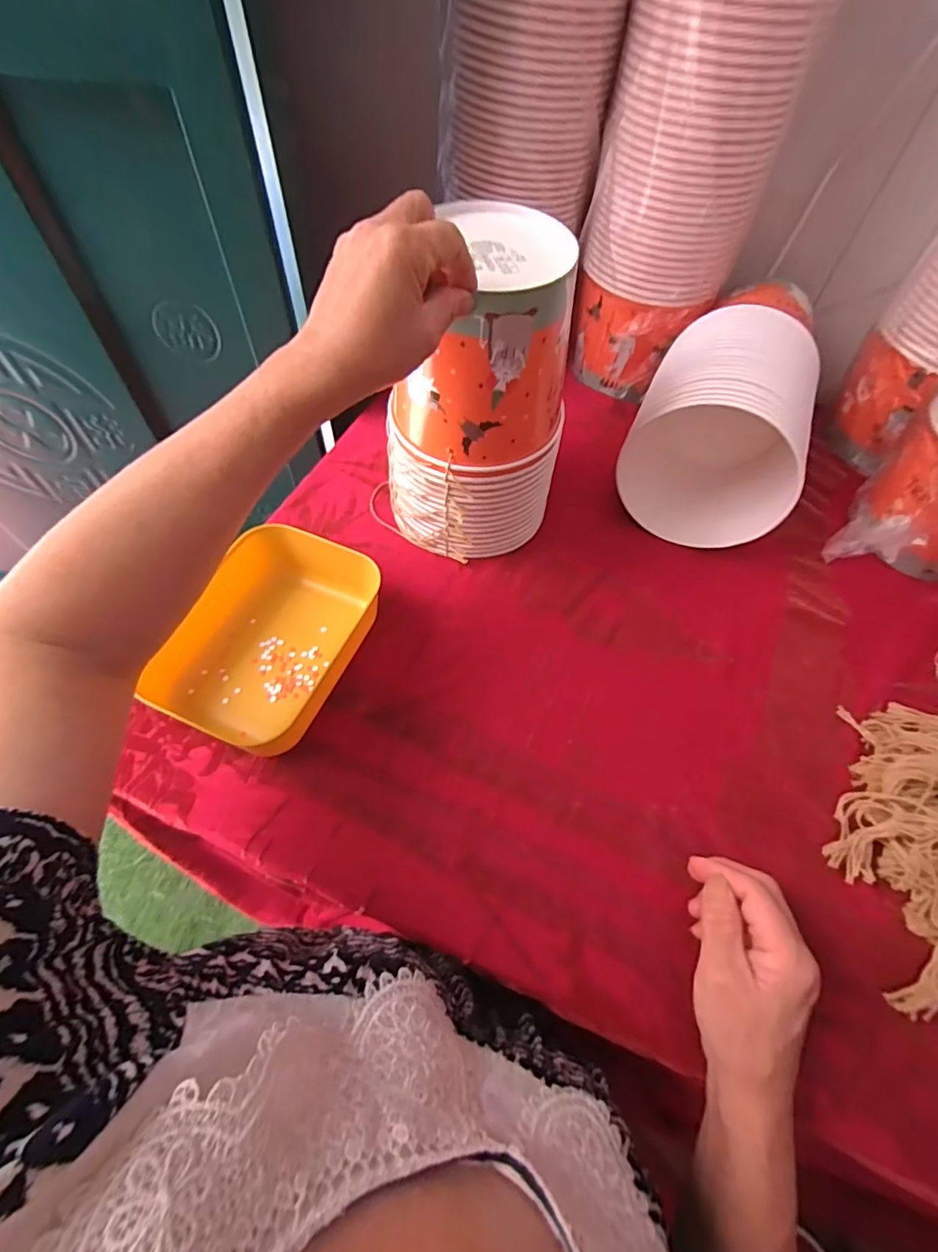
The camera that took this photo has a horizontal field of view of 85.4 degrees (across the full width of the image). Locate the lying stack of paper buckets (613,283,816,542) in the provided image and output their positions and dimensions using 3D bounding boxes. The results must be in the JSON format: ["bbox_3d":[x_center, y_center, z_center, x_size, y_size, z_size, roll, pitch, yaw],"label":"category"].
[{"bbox_3d":[0.284,-0.237,0.559,0.155,0.163,0.280,25,60,11],"label":"lying stack of paper buckets"}]

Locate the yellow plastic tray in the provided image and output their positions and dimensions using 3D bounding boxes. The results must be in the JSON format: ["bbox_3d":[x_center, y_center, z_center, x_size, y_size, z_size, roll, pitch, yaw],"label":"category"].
[{"bbox_3d":[-0.174,0.003,0.445,0.158,0.053,0.205,16,59,6],"label":"yellow plastic tray"}]

